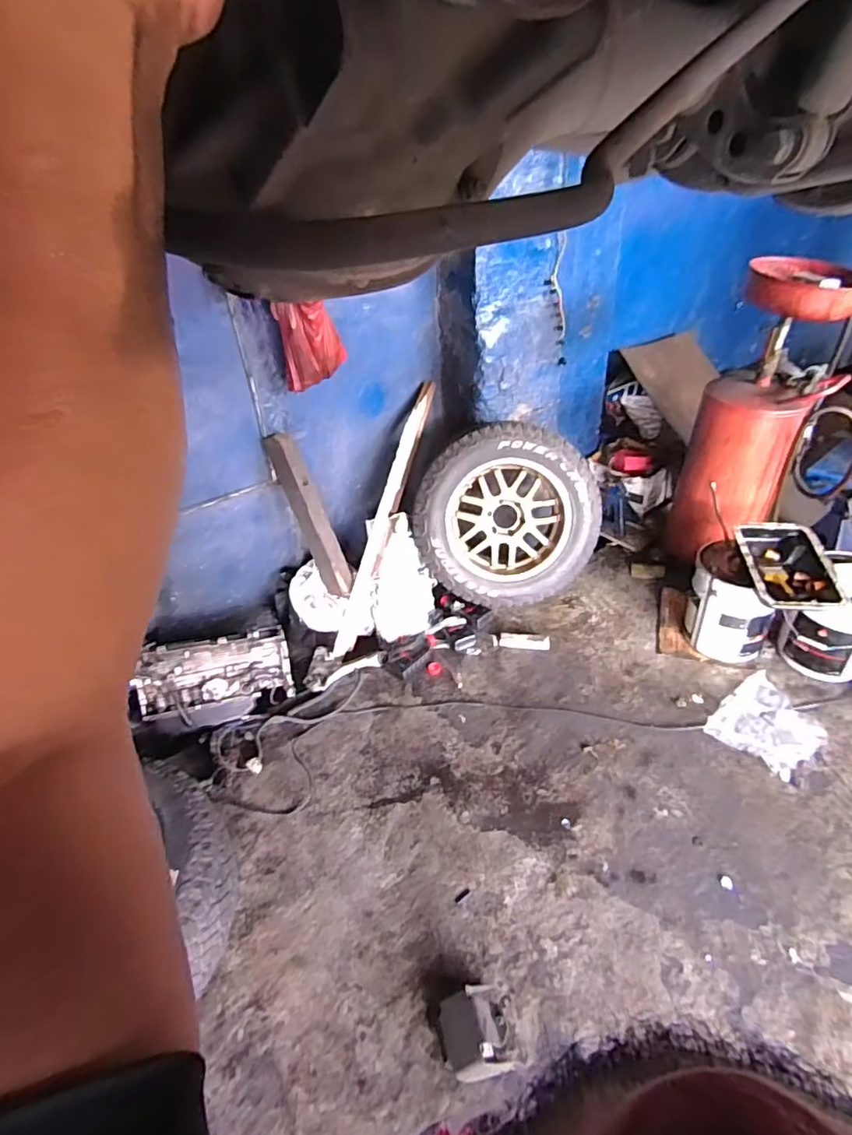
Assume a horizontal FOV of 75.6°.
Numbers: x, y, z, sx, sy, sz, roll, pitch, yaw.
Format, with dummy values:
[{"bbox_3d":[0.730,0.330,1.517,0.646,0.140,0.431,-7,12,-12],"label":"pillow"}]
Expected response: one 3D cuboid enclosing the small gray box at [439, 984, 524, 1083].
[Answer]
[{"bbox_3d":[0.110,0.994,1.180,0.157,0.100,0.160,-9,37,-4],"label":"small gray box"}]

